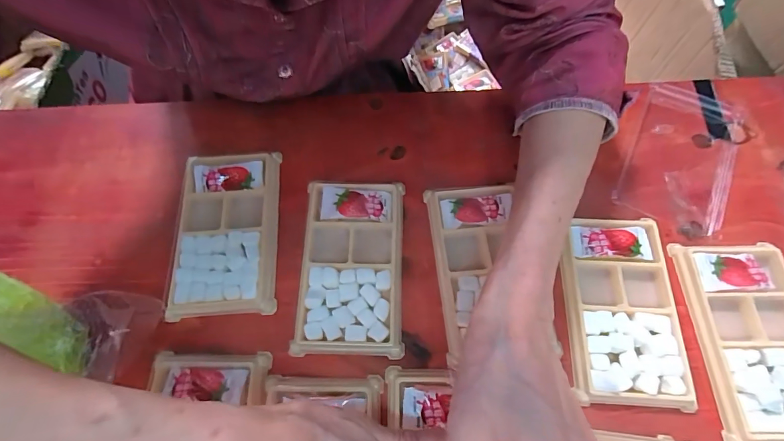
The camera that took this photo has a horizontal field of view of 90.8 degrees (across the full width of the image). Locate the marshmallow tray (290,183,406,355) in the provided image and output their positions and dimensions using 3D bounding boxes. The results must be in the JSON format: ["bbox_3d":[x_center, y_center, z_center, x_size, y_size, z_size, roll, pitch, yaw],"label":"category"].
[{"bbox_3d":[-0.031,0.032,0.295,0.076,0.014,0.131,1,66,1],"label":"marshmallow tray"}]

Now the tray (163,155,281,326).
[{"bbox_3d":[-0.130,0.008,0.306,0.075,0.015,0.130,-5,66,-2],"label":"tray"}]

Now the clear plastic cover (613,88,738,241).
[{"bbox_3d":[0.247,-0.057,0.334,0.079,0.011,0.142,26,69,12],"label":"clear plastic cover"}]

